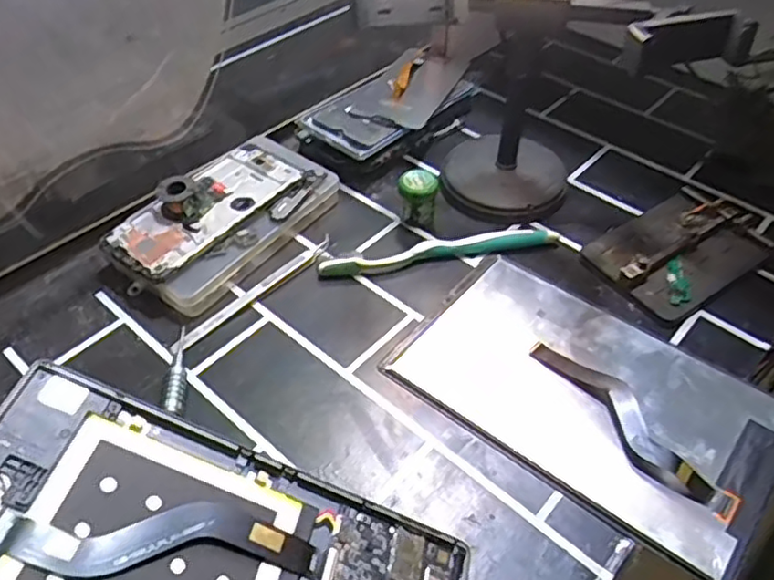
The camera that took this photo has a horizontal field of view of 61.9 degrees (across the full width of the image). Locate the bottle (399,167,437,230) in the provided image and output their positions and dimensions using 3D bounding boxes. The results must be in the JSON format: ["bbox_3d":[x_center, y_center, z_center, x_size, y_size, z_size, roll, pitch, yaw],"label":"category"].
[{"bbox_3d":[0.024,-0.075,0.522,0.029,0.041,0.023,3,46,3],"label":"bottle"}]

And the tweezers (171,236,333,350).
[{"bbox_3d":[-0.096,0.001,0.476,0.013,0.009,0.144,33,54,27],"label":"tweezers"}]

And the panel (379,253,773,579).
[{"bbox_3d":[0.130,0.062,0.421,0.231,0.015,0.144,30,53,25],"label":"panel"}]

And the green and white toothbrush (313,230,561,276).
[{"bbox_3d":[0.042,-0.029,0.503,0.188,0.023,0.018,-8,47,-8],"label":"green and white toothbrush"}]

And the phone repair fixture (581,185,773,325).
[{"bbox_3d":[0.231,-0.036,0.506,0.142,0.020,0.090,-27,52,-24],"label":"phone repair fixture"}]

